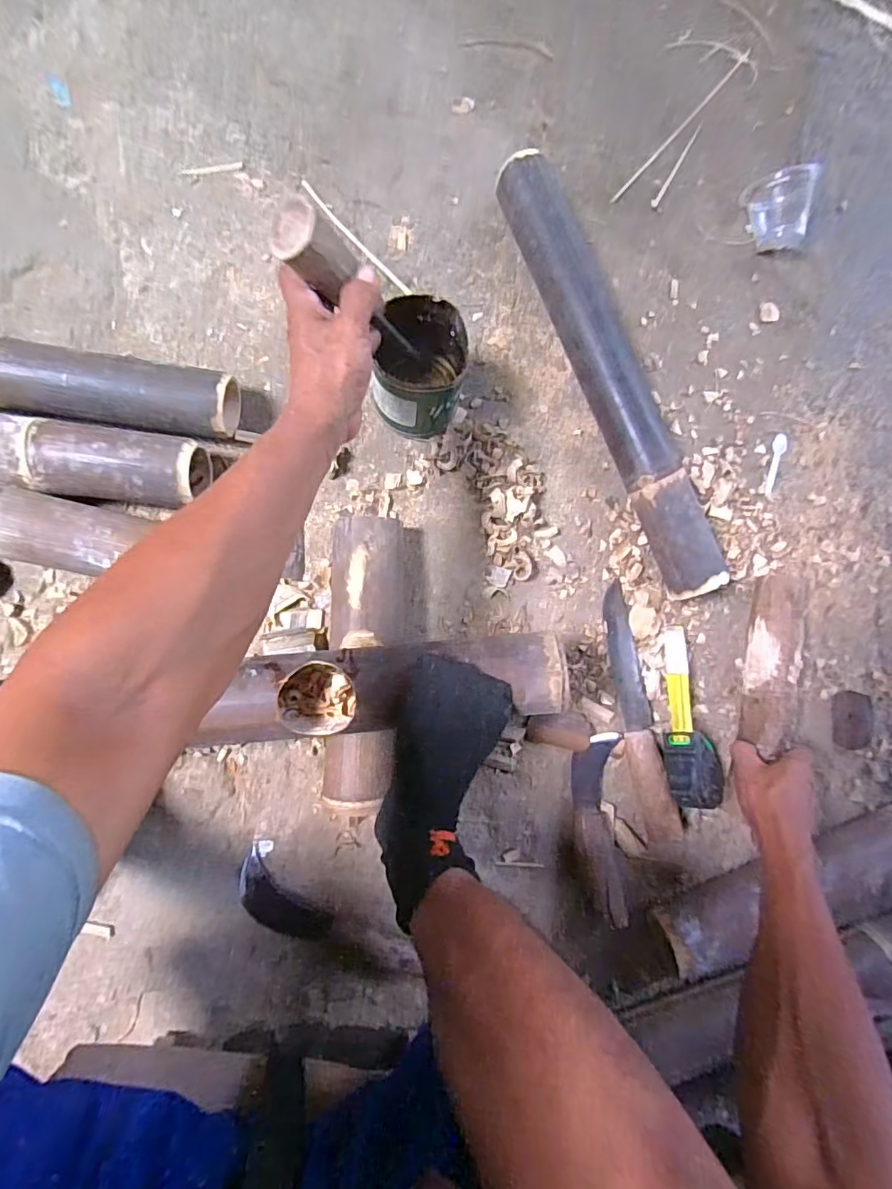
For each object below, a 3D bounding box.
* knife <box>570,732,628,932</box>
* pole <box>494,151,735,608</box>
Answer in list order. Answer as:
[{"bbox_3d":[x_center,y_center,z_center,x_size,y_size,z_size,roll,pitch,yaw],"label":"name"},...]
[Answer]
[{"bbox_3d":[0.175,0.260,0.594,0.056,0.020,0.195,2,71,-8],"label":"knife"},{"bbox_3d":[0.188,-0.250,0.616,0.056,0.076,0.528,-22,89,-8],"label":"pole"}]

